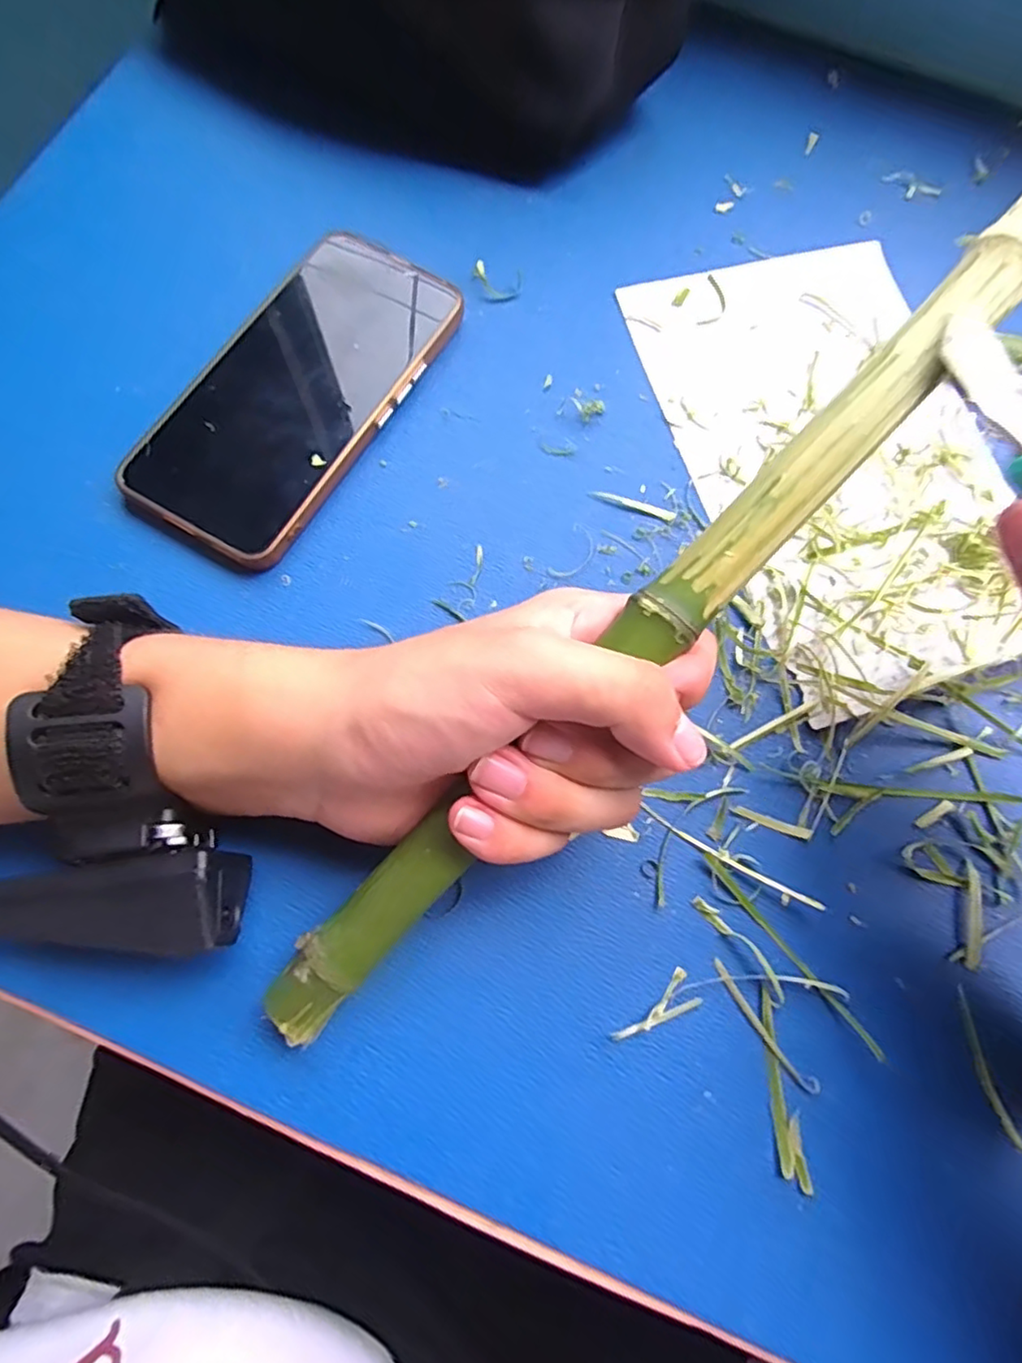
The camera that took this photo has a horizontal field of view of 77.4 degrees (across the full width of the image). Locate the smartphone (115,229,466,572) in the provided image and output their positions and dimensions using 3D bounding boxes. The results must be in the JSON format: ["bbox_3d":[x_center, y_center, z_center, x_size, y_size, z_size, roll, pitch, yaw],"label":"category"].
[{"bbox_3d":[-0.092,-0.127,0.280,0.076,0.016,0.160,29,77,7],"label":"smartphone"}]

